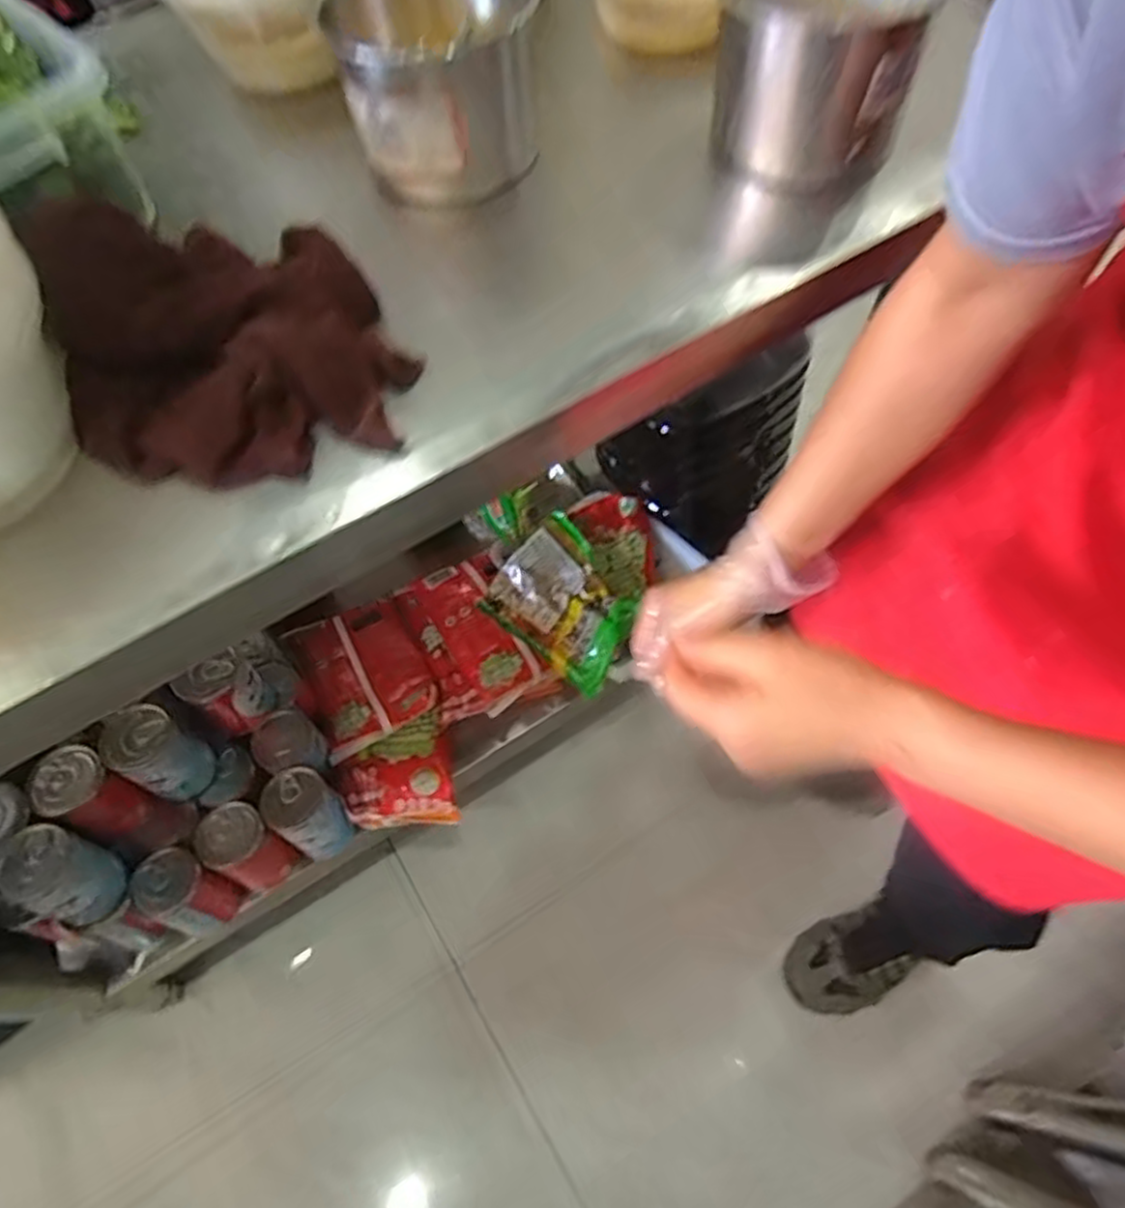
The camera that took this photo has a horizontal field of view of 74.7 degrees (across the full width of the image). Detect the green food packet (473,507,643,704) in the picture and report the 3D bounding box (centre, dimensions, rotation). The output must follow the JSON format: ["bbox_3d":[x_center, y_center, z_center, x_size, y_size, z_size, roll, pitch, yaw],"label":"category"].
[{"bbox_3d":[0.010,-0.005,0.928,0.198,0.063,0.151,38,70,21],"label":"green food packet"}]

